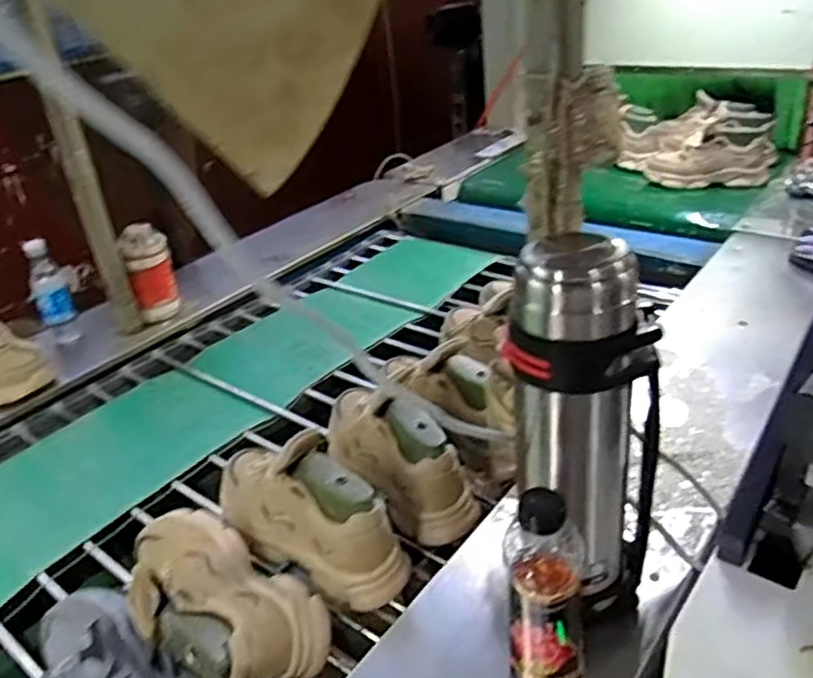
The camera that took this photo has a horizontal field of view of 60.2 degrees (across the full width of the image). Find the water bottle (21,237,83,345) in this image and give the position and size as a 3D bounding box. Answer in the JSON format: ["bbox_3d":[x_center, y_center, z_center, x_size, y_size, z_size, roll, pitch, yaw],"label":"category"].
[{"bbox_3d":[-0.679,-0.084,1.343,0.067,0.201,0.052,-22,35,-22],"label":"water bottle"}]

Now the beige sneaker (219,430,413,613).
[{"bbox_3d":[-0.136,0.210,0.870,0.294,0.162,0.094,20,42,36],"label":"beige sneaker"}]

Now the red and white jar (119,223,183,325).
[{"bbox_3d":[-0.510,-0.134,1.408,0.087,0.181,0.081,-17,34,-14],"label":"red and white jar"}]

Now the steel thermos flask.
[{"bbox_3d":[0.165,0.092,0.655,0.115,0.375,0.104,20,42,36],"label":"steel thermos flask"}]

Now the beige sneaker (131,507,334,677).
[{"bbox_3d":[-0.221,0.288,0.787,0.266,0.105,0.147,20,42,36],"label":"beige sneaker"}]

